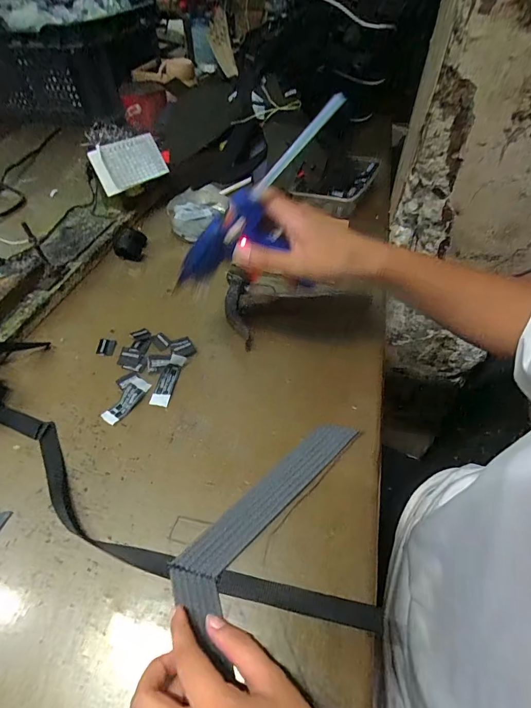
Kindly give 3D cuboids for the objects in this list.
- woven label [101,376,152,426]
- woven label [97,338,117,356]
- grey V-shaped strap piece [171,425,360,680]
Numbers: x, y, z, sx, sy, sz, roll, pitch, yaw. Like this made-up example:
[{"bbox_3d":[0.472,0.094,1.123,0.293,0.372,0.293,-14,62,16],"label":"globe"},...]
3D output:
[{"bbox_3d":[-0.145,0.048,0.395,0.022,0.005,0.056,20,52,17],"label":"woven label"},{"bbox_3d":[-0.187,-0.009,0.444,0.020,0.004,0.026,1,49,2],"label":"woven label"},{"bbox_3d":[-0.010,0.179,0.286,0.120,0.012,0.304,10,50,9],"label":"grey V-shaped strap piece"}]

